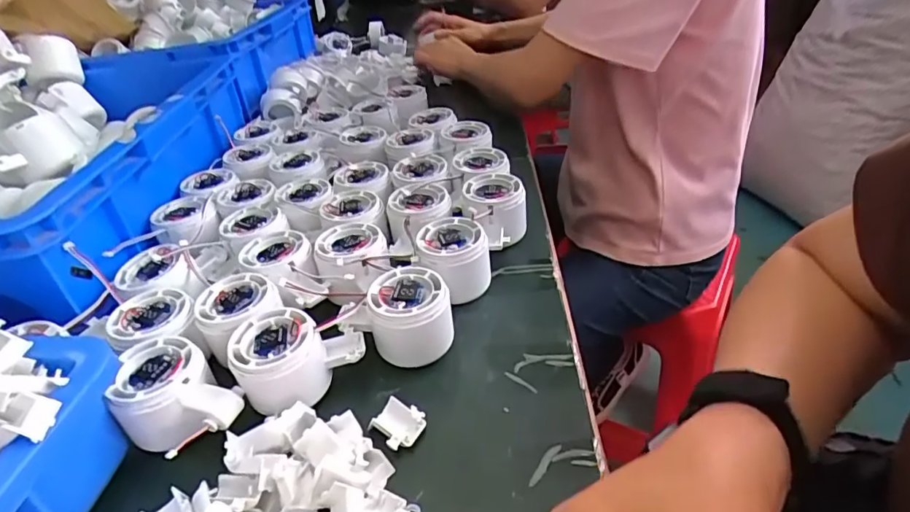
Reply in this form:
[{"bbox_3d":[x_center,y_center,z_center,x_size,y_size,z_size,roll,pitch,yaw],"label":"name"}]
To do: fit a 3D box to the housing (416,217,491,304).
[{"bbox_3d":[-0.001,0.004,0.431,0.057,0.051,0.054,-3,35,1],"label":"housing"}]

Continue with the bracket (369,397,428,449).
[{"bbox_3d":[-0.037,0.105,0.330,0.032,0.009,0.028,9,38,19],"label":"bracket"}]

